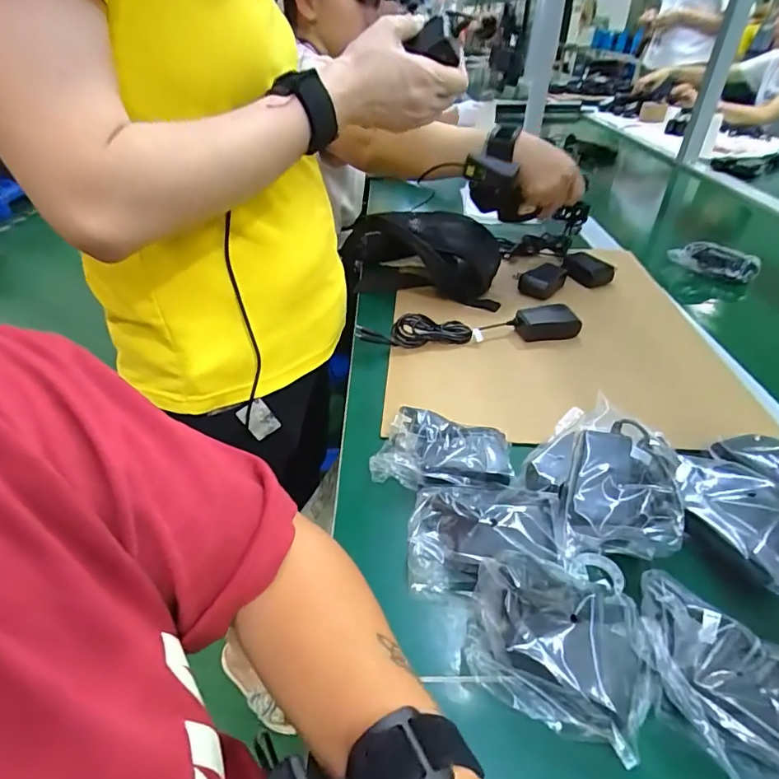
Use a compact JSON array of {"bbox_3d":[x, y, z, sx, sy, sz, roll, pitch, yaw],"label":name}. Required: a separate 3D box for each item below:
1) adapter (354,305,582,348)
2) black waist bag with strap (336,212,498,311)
[{"bbox_3d":[0.097,-0.073,0.583,0.267,0.041,0.028,-2,38,-6],"label":"adapter"},{"bbox_3d":[0.055,-0.209,0.742,0.268,0.077,0.180,17,40,17],"label":"black waist bag with strap"}]

